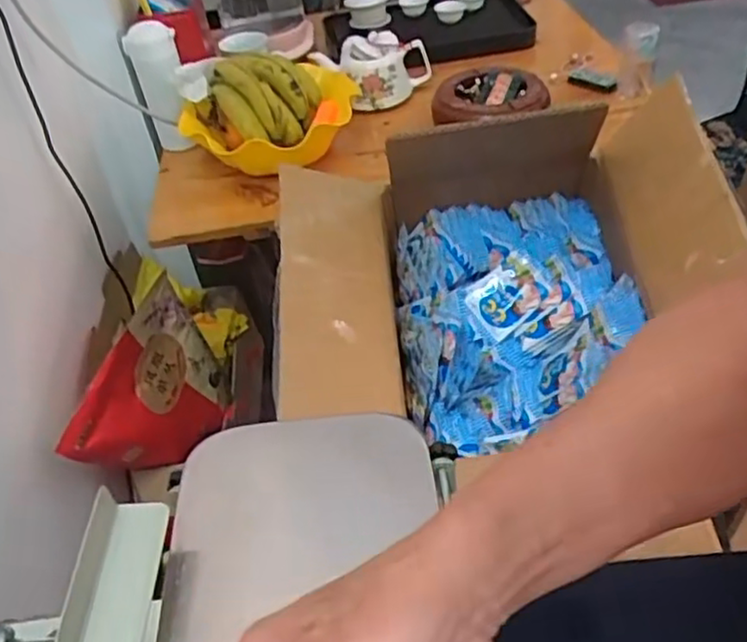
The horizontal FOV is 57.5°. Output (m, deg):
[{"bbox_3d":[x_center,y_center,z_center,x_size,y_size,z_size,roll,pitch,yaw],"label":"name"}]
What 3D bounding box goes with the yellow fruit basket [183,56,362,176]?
[{"bbox_3d":[-0.139,-0.284,0.928,0.223,0.124,0.202,-7,42,-1],"label":"yellow fruit basket"}]

